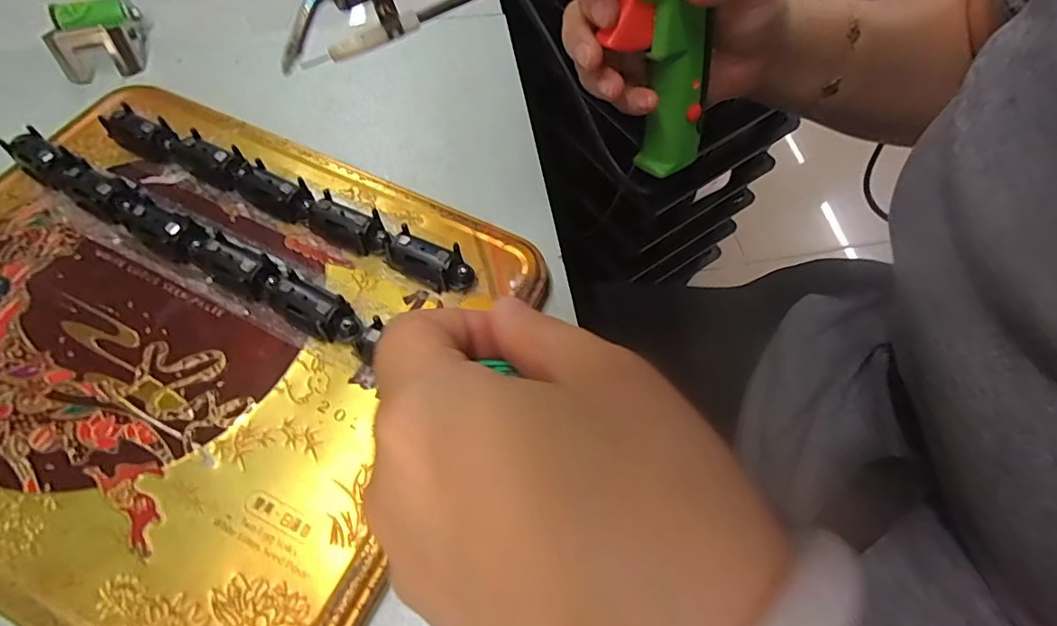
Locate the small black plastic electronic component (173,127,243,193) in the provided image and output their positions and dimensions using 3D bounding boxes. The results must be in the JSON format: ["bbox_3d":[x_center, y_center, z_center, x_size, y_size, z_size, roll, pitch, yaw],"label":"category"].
[{"bbox_3d":[-0.139,-0.066,0.232,0.032,0.013,0.015,25,63,11],"label":"small black plastic electronic component"}]

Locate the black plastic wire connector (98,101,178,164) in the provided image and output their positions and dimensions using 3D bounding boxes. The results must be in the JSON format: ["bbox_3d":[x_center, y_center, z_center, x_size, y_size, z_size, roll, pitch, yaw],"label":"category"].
[{"bbox_3d":[-0.174,-0.080,0.239,0.033,0.014,0.016,27,64,12],"label":"black plastic wire connector"}]

